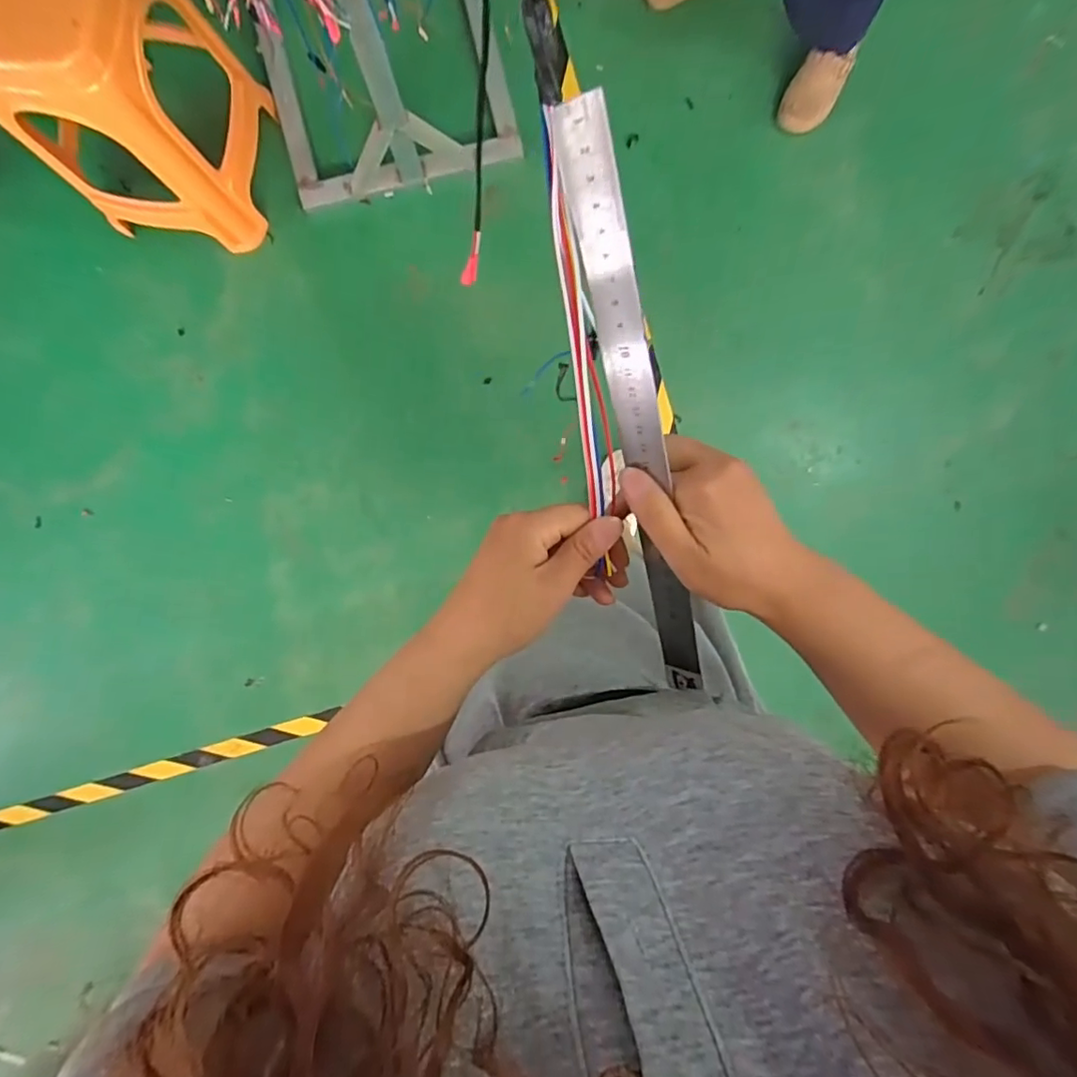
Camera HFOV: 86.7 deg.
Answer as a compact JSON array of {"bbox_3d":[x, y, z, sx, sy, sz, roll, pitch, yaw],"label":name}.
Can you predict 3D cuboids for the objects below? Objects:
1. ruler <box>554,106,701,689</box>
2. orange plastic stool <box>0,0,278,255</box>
[{"bbox_3d":[0.057,-0.040,0.302,0.027,0.007,0.315,7,126,37],"label":"ruler"},{"bbox_3d":[-0.714,-0.767,0.992,0.355,0.458,0.296,9,93,-2],"label":"orange plastic stool"}]

